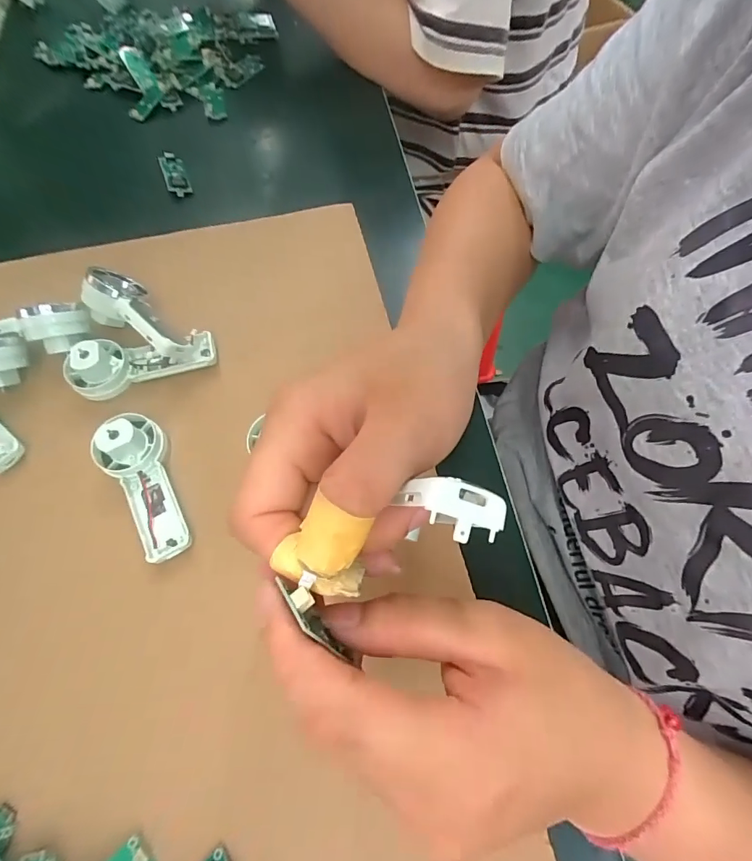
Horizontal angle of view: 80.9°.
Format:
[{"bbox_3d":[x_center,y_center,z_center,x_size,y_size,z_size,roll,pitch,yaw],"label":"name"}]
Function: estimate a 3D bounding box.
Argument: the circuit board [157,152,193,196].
[{"bbox_3d":[-0.180,-0.230,0.393,0.019,0.009,0.048,-21,67,-9],"label":"circuit board"}]

